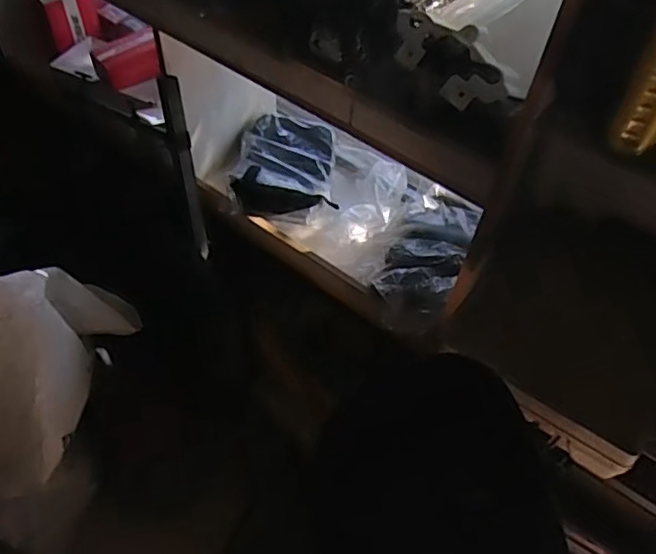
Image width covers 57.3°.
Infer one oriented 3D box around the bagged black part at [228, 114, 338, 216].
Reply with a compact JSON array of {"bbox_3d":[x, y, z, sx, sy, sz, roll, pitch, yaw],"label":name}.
[{"bbox_3d":[-0.096,-0.254,1.312,0.221,0.058,0.284,1,52,-3],"label":"bagged black part"}]

